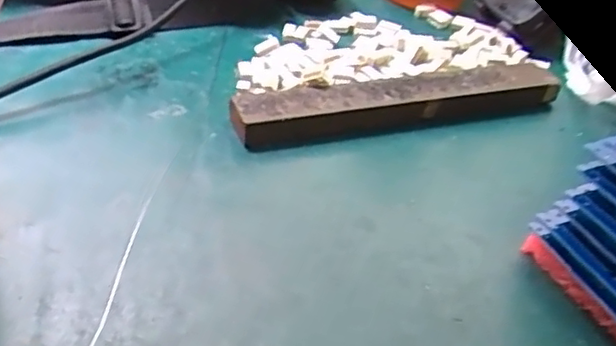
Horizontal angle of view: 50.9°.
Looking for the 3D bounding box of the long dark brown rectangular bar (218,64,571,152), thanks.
[{"bbox_3d":[0.054,-0.041,0.374,0.194,0.023,0.031,-9,40,-18],"label":"long dark brown rectangular bar"}]

